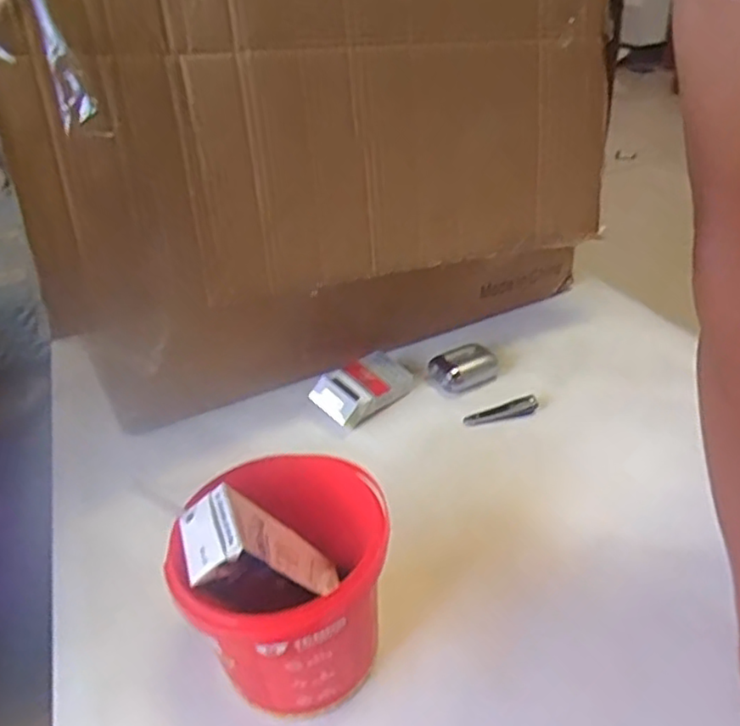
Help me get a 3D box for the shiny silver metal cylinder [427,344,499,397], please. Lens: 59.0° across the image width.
[{"bbox_3d":[0.104,0.006,0.712,0.078,0.032,0.044,-16,38,-14],"label":"shiny silver metal cylinder"}]

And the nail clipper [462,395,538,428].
[{"bbox_3d":[0.132,0.050,0.662,0.077,0.013,0.021,-11,37,-8],"label":"nail clipper"}]

